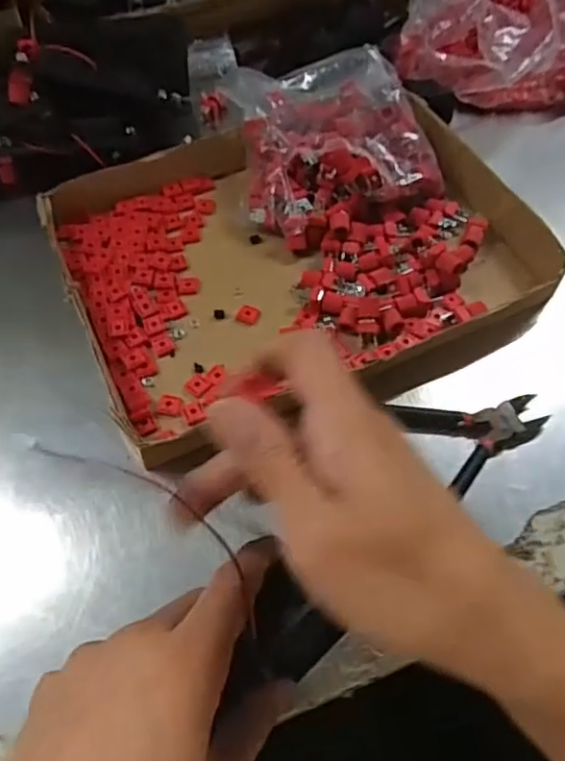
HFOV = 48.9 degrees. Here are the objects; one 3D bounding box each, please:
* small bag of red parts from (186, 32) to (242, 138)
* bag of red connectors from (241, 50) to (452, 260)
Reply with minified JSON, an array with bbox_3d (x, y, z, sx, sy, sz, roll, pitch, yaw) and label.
[{"bbox_3d":[-0.061,-0.265,0.561,0.043,0.032,0.104,-5,72,-3],"label":"small bag of red parts"},{"bbox_3d":[0.040,-0.180,0.469,0.138,0.062,0.151,-10,60,-5],"label":"bag of red connectors"}]

